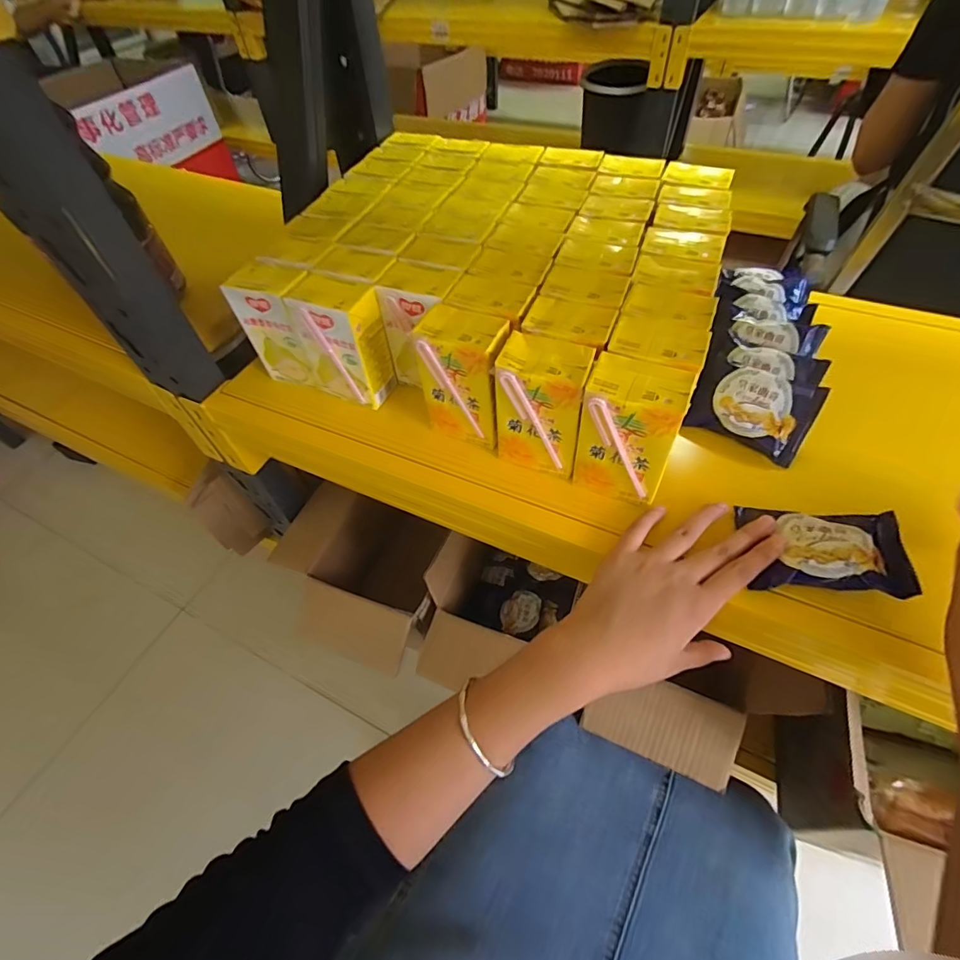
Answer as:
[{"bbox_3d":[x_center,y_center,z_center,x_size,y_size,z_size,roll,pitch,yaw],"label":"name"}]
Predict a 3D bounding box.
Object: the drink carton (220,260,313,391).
[{"bbox_3d":[-0.184,-0.145,0.450,0.068,0.103,0.046,12,56,12],"label":"drink carton"}]

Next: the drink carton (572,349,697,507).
[{"bbox_3d":[0.107,-0.035,0.342,0.063,0.094,0.045,18,57,16],"label":"drink carton"}]

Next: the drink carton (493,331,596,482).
[{"bbox_3d":[0.048,-0.056,0.365,0.063,0.096,0.047,14,56,14],"label":"drink carton"}]

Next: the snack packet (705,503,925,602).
[{"bbox_3d":[0.230,0.046,0.320,0.089,0.026,0.065,8,55,10],"label":"snack packet"}]

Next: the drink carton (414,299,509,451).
[{"bbox_3d":[-0.010,-0.082,0.387,0.064,0.096,0.047,18,57,16],"label":"drink carton"}]

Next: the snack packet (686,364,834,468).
[{"bbox_3d":[0.226,-0.061,0.396,0.092,0.016,0.066,26,93,13],"label":"snack packet"}]

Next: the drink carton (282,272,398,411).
[{"bbox_3d":[-0.124,-0.125,0.429,0.071,0.102,0.046,19,58,17],"label":"drink carton"}]

